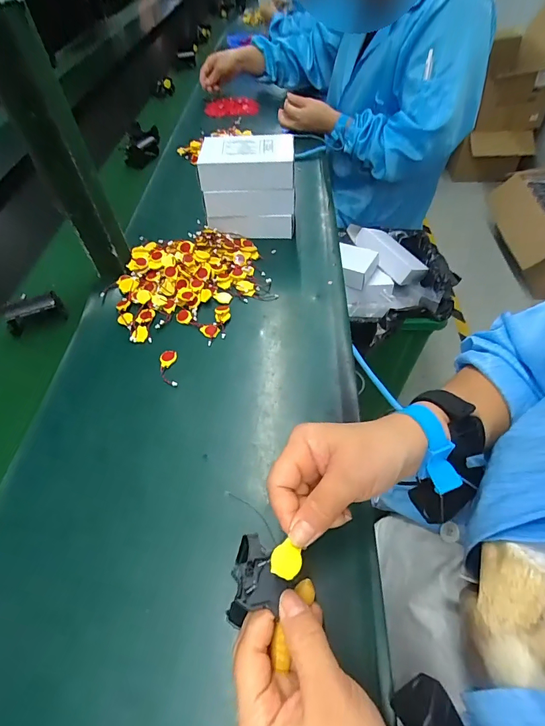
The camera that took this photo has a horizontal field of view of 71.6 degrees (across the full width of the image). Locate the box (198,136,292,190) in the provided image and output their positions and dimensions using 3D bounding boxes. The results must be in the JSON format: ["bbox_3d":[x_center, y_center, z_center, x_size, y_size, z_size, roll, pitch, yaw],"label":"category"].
[{"bbox_3d":[-0.036,-0.300,0.562,0.135,0.043,0.089,0,52,4],"label":"box"}]

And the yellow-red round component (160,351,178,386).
[{"bbox_3d":[-0.125,0.006,0.454,0.020,0.004,0.054,-8,52,-5],"label":"yellow-red round component"}]

